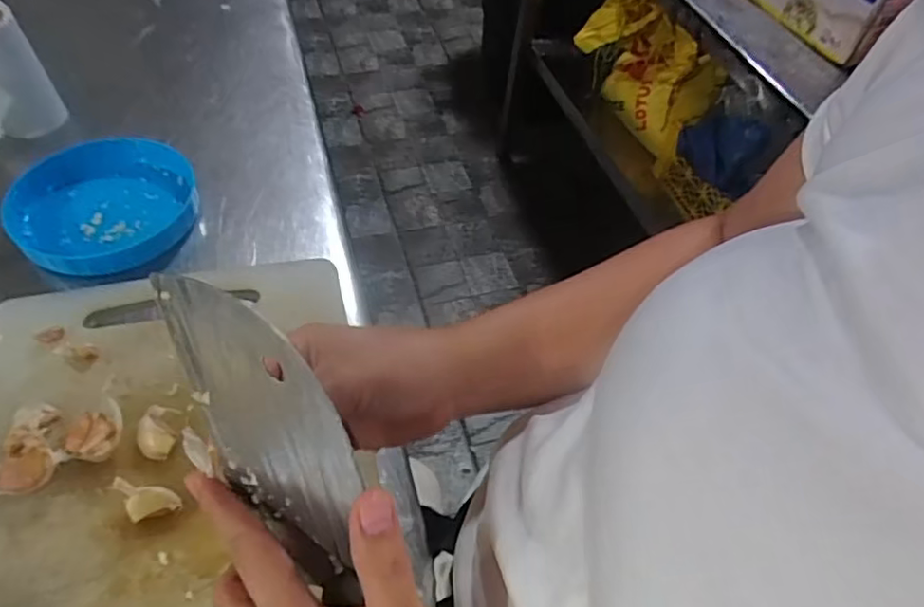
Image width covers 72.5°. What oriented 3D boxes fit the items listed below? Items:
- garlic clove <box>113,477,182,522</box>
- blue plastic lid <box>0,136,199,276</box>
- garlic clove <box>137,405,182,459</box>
[{"bbox_3d":[-0.183,0.115,0.363,0.041,0.012,0.020,10,50,3],"label":"garlic clove"},{"bbox_3d":[-0.295,-0.082,0.525,0.137,0.028,0.145,-13,53,-15],"label":"blue plastic lid"},{"bbox_3d":[-0.189,0.078,0.392,0.025,0.014,0.034,-1,50,-6],"label":"garlic clove"}]

